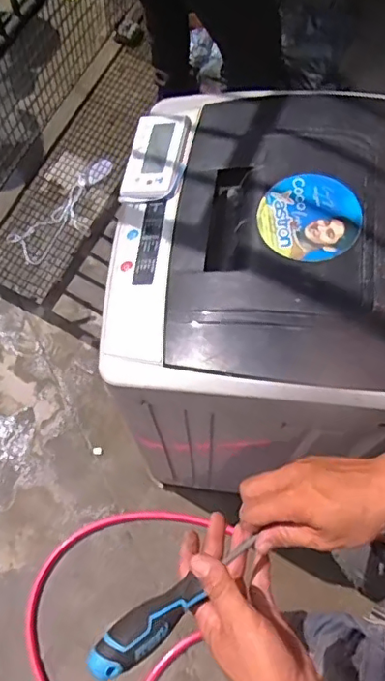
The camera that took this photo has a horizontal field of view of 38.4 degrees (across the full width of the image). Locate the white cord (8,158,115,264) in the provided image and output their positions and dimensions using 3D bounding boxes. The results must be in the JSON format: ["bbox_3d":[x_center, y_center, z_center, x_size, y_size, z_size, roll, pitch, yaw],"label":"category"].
[{"bbox_3d":[-0.356,-0.391,1.668,0.171,0.013,0.412,39,73,15],"label":"white cord"}]

